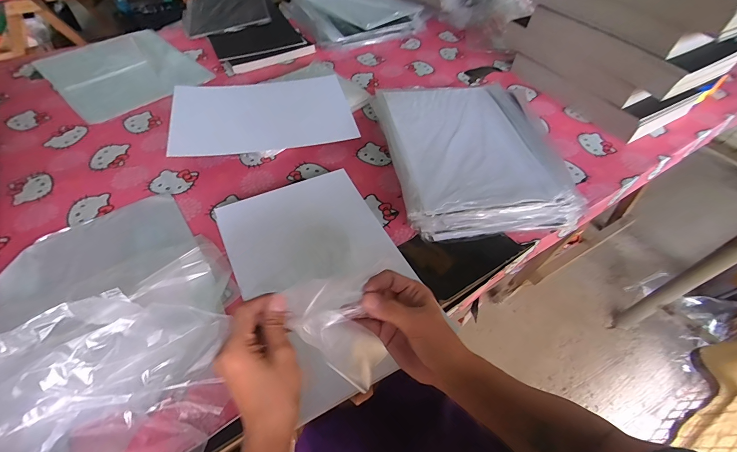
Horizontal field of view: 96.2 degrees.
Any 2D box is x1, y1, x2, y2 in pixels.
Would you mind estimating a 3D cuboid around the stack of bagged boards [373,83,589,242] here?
[{"bbox_3d":[0.211,-0.159,0.687,0.342,0.068,0.394,-6,53,-7],"label":"stack of bagged boards"}]

